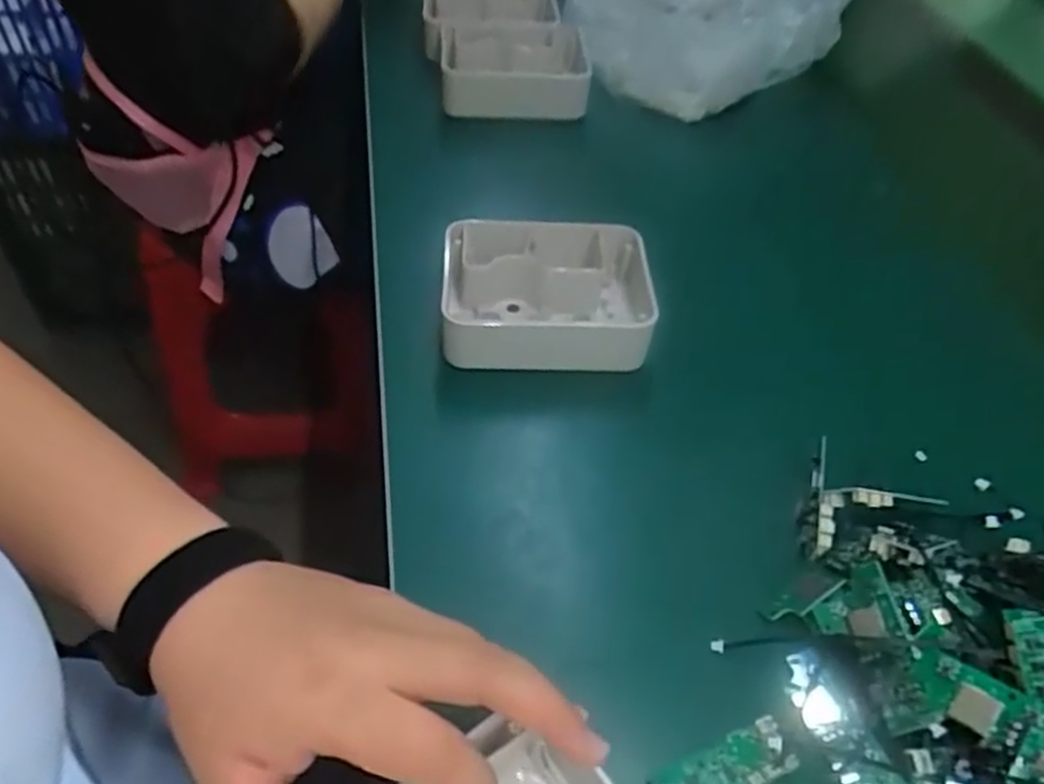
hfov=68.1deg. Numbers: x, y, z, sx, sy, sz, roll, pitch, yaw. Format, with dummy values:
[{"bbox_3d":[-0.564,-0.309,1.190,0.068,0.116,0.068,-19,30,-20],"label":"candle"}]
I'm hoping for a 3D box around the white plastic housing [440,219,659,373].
[{"bbox_3d":[0.015,-0.057,0.488,0.137,0.048,0.101,6,47,1],"label":"white plastic housing"}]

